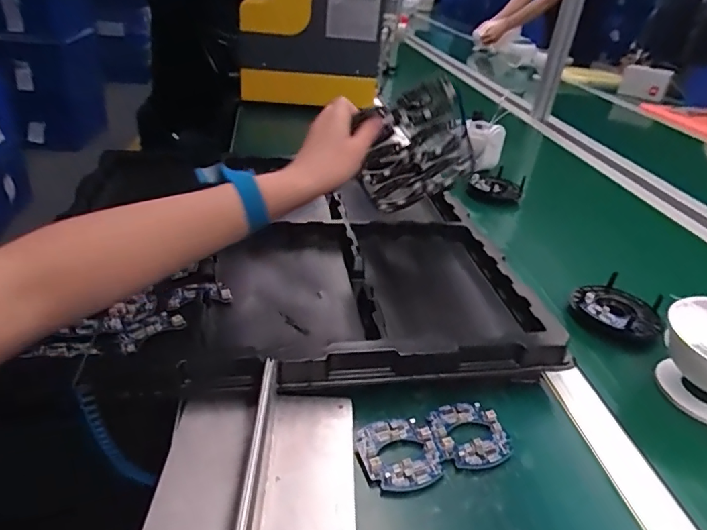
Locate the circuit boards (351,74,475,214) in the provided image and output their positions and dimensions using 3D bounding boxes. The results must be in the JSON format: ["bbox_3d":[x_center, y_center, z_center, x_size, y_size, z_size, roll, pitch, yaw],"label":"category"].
[{"bbox_3d":[0.066,-0.125,0.570,0.129,0.198,0.011,-21,62,12],"label":"circuit boards"}]

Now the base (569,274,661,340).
[{"bbox_3d":[0.322,0.049,0.603,0.096,0.030,0.099,25,34,32],"label":"base"}]

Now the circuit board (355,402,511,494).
[{"bbox_3d":[0.068,0.147,0.413,0.125,0.010,0.062,-6,30,-20],"label":"circuit board"}]

